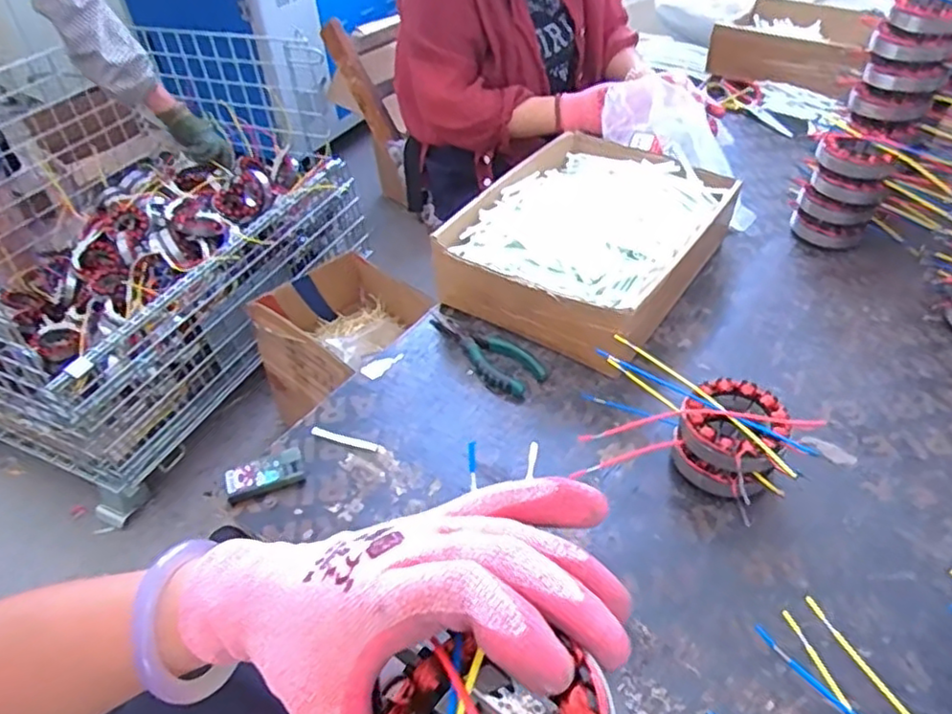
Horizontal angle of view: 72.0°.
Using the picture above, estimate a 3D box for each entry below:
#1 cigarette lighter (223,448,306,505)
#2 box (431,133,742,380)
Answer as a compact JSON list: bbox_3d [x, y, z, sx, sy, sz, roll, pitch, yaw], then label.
[{"bbox_3d":[-0.190,0.108,0.592,0.068,0.017,0.029,-20,45,-16],"label":"cigarette lighter"},{"bbox_3d":[0.142,-0.142,0.774,0.241,0.090,0.323,24,50,27],"label":"box"}]

